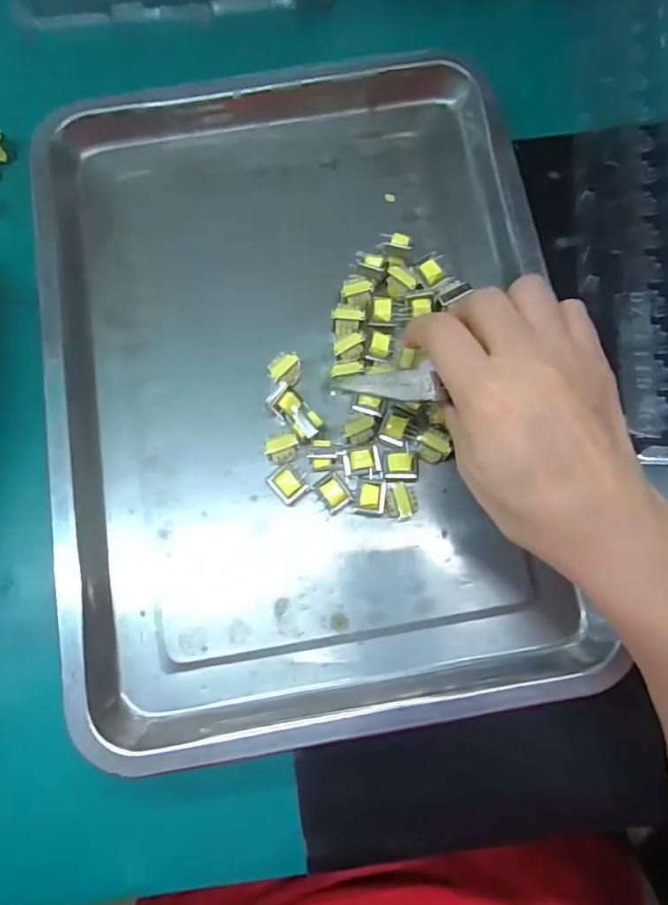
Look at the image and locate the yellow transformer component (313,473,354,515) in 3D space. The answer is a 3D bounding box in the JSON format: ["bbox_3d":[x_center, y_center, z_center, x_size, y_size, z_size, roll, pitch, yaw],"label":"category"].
[{"bbox_3d":[0.000,0.022,0.294,0.016,0.013,0.020,-32,81,-5],"label":"yellow transformer component"}]

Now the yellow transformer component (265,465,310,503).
[{"bbox_3d":[-0.025,0.017,0.295,0.018,0.015,0.019,-39,81,-6],"label":"yellow transformer component"}]

